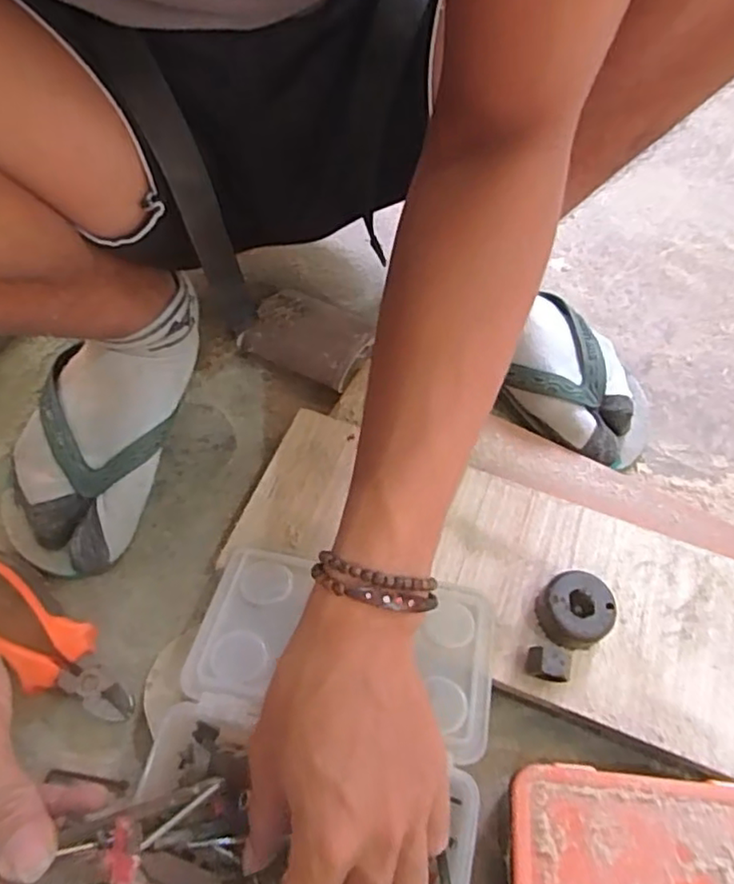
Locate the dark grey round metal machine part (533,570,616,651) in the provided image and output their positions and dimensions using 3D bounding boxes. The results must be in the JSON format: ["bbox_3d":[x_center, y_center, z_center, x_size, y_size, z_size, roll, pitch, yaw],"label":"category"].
[{"bbox_3d":[0.122,0.099,0.366,0.039,0.026,0.040,1,61,-1],"label":"dark grey round metal machine part"}]

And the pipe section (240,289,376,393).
[{"bbox_3d":[-0.048,-0.085,0.511,0.103,0.041,0.066,31,64,15],"label":"pipe section"}]

